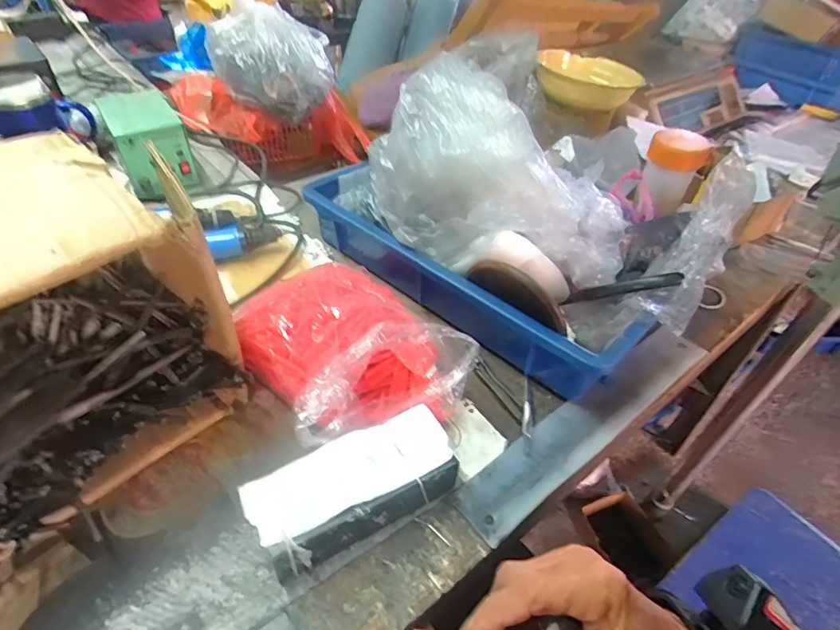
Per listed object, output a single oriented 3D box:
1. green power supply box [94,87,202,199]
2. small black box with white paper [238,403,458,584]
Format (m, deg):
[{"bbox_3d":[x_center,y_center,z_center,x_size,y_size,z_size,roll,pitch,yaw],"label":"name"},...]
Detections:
[{"bbox_3d":[-0.399,-0.249,0.719,0.092,0.109,0.117,-24,49,-26],"label":"green power supply box"},{"bbox_3d":[-0.048,0.138,0.378,0.155,0.051,0.070,-21,48,-24],"label":"small black box with white paper"}]

